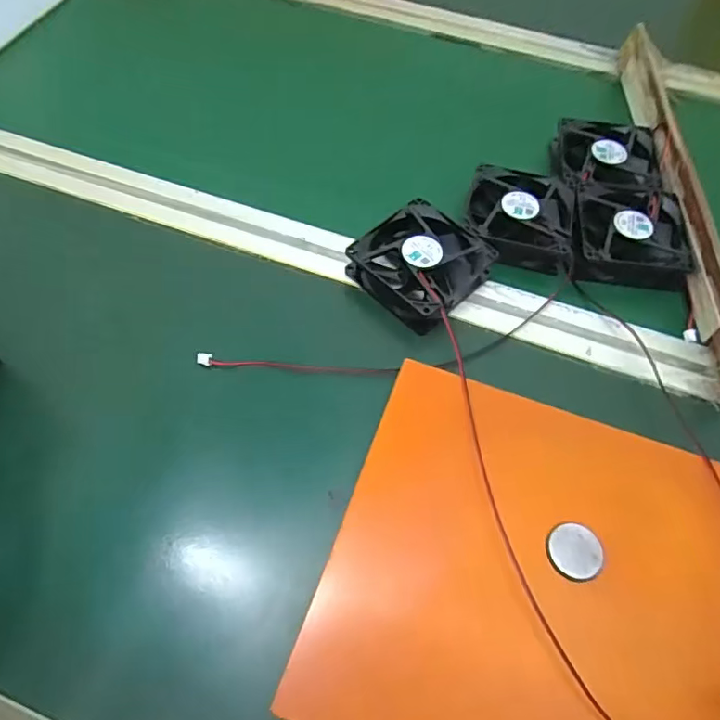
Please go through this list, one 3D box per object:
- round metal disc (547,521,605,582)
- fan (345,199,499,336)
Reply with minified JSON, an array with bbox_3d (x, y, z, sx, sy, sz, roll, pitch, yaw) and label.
[{"bbox_3d":[0.114,0.101,0.281,0.027,0.004,0.028,0,60,-1],"label":"round metal disc"},{"bbox_3d":[0.041,-0.067,0.386,0.082,0.028,0.092,39,66,19],"label":"fan"}]

